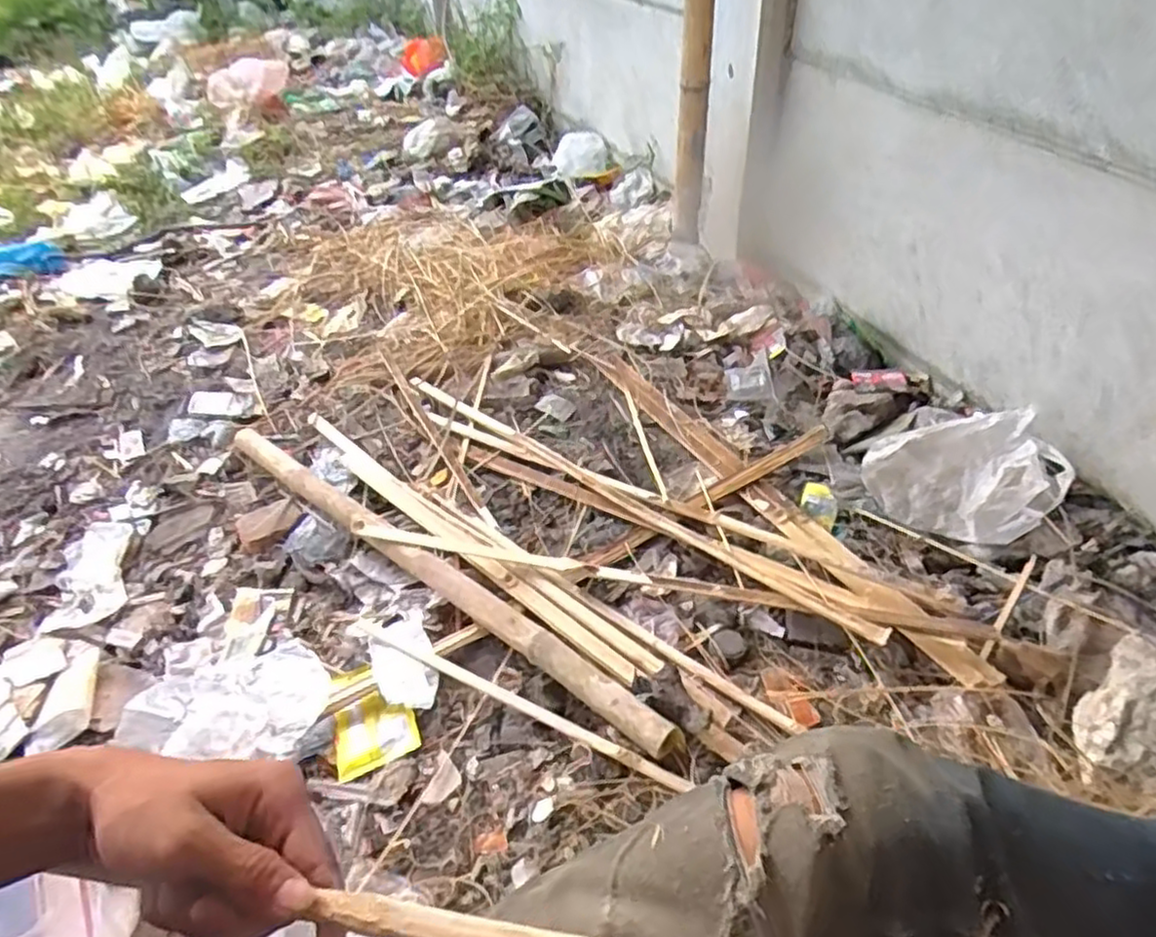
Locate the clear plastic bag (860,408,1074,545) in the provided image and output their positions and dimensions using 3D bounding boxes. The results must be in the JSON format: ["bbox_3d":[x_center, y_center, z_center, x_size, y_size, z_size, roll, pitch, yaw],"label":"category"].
[{"bbox_3d":[0.557,0.017,1.040,0.250,0.030,0.181,-14,75,34],"label":"clear plastic bag"}]

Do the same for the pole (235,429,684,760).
[{"bbox_3d":[-0.239,0.135,1.039,0.903,0.052,0.049,28,51,30],"label":"pole"}]

